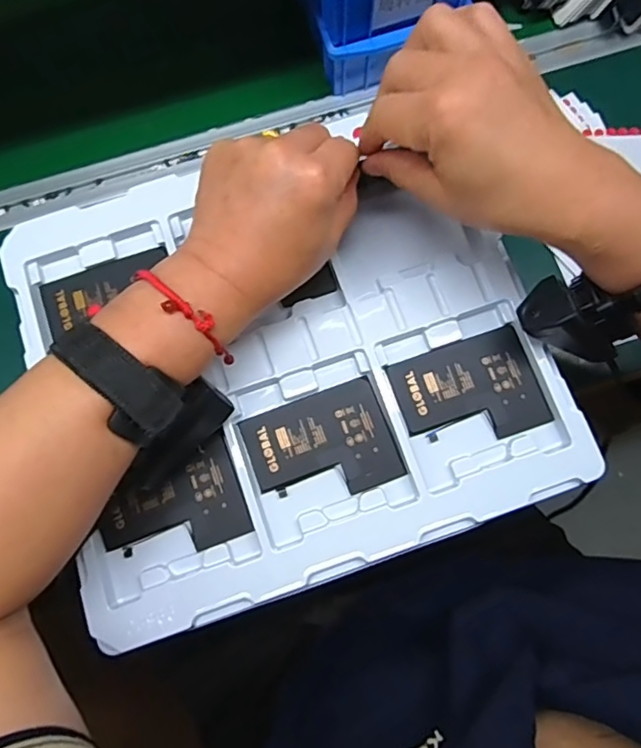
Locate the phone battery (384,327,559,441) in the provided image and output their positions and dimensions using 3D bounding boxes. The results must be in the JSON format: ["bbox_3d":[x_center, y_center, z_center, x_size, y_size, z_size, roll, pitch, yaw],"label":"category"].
[{"bbox_3d":[0.096,0.012,0.353,0.089,0.005,0.067,-20,78,-3],"label":"phone battery"}]

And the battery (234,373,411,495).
[{"bbox_3d":[0.001,0.046,0.345,0.088,0.005,0.066,-20,78,-3],"label":"battery"}]

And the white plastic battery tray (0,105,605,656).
[{"bbox_3d":[-0.021,-0.014,0.353,0.310,0.022,0.278,-20,78,-3],"label":"white plastic battery tray"}]

